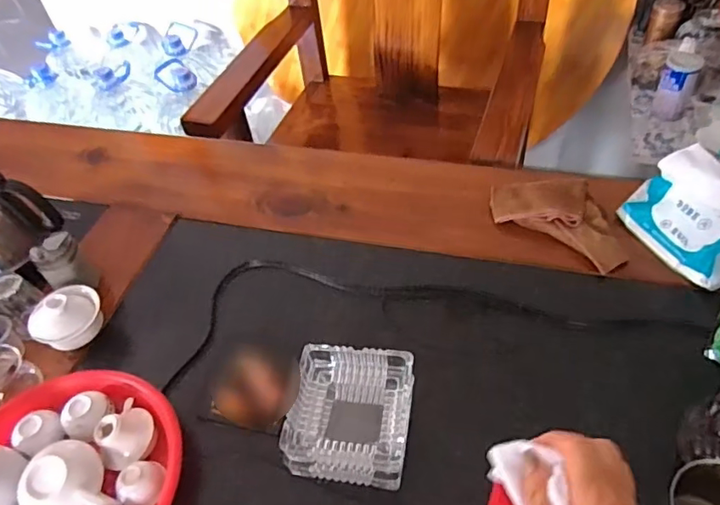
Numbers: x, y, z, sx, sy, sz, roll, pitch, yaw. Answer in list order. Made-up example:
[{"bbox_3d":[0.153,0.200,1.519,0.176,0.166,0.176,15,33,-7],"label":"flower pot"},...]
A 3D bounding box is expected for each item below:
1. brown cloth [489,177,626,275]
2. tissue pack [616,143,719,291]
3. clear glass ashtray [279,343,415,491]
[{"bbox_3d":[0.263,-0.037,0.745,0.143,0.025,0.153,-10,61,6],"label":"brown cloth"},{"bbox_3d":[0.412,-0.046,0.674,0.069,0.105,0.161,-21,50,-11],"label":"tissue pack"},{"bbox_3d":[-0.008,0.175,0.592,0.127,0.063,0.128,6,50,12],"label":"clear glass ashtray"}]

